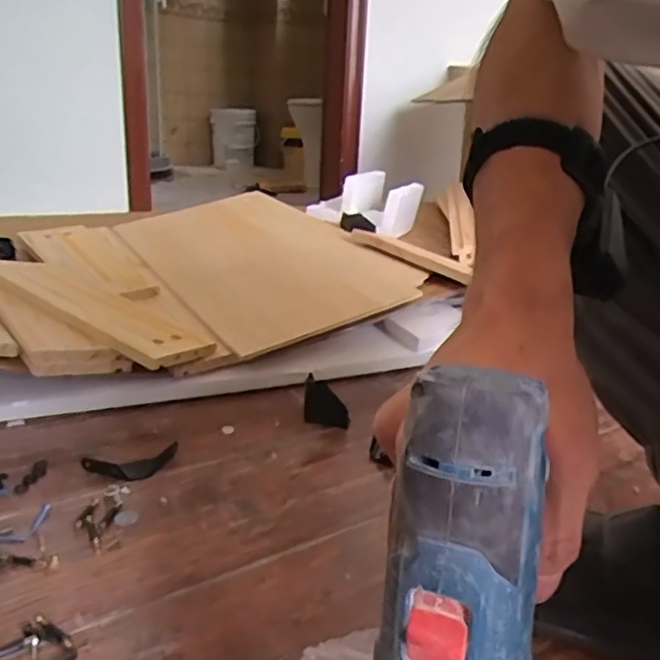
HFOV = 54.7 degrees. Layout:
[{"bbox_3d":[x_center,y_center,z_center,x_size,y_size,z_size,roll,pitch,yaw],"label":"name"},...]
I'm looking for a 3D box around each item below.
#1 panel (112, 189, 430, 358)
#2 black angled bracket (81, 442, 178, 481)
[{"bbox_3d":[-0.118,-0.133,1.089,0.357,0.020,0.568,-16,35,-29],"label":"panel"},{"bbox_3d":[-0.199,0.134,0.643,0.091,0.015,0.043,-5,21,-24],"label":"black angled bracket"}]

